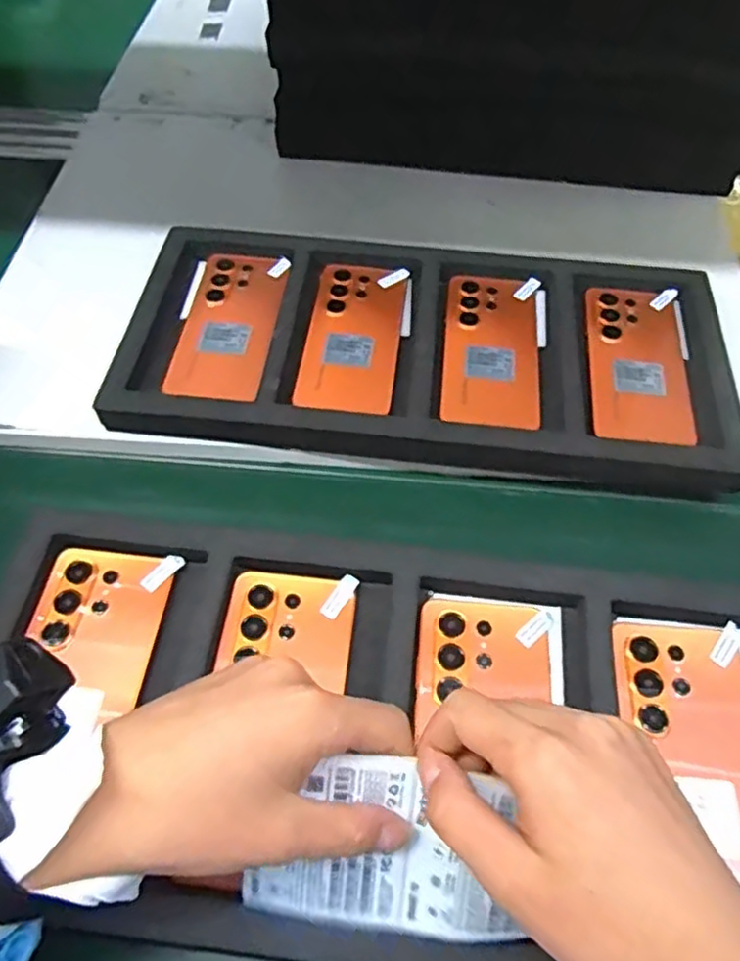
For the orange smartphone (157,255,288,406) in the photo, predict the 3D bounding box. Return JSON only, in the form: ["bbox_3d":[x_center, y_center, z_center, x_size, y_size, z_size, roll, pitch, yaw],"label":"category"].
[{"bbox_3d":[-0.117,-0.132,0.566,0.077,0.013,0.168,6,57,2],"label":"orange smartphone"}]

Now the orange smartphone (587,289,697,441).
[{"bbox_3d":[0.220,-0.096,0.548,0.081,0.005,0.164,7,57,3],"label":"orange smartphone"}]

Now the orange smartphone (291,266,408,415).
[{"bbox_3d":[-0.012,-0.120,0.562,0.079,0.007,0.158,7,57,3],"label":"orange smartphone"}]

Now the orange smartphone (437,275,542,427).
[{"bbox_3d":[0.102,-0.109,0.555,0.079,0.006,0.165,7,57,3],"label":"orange smartphone"}]

